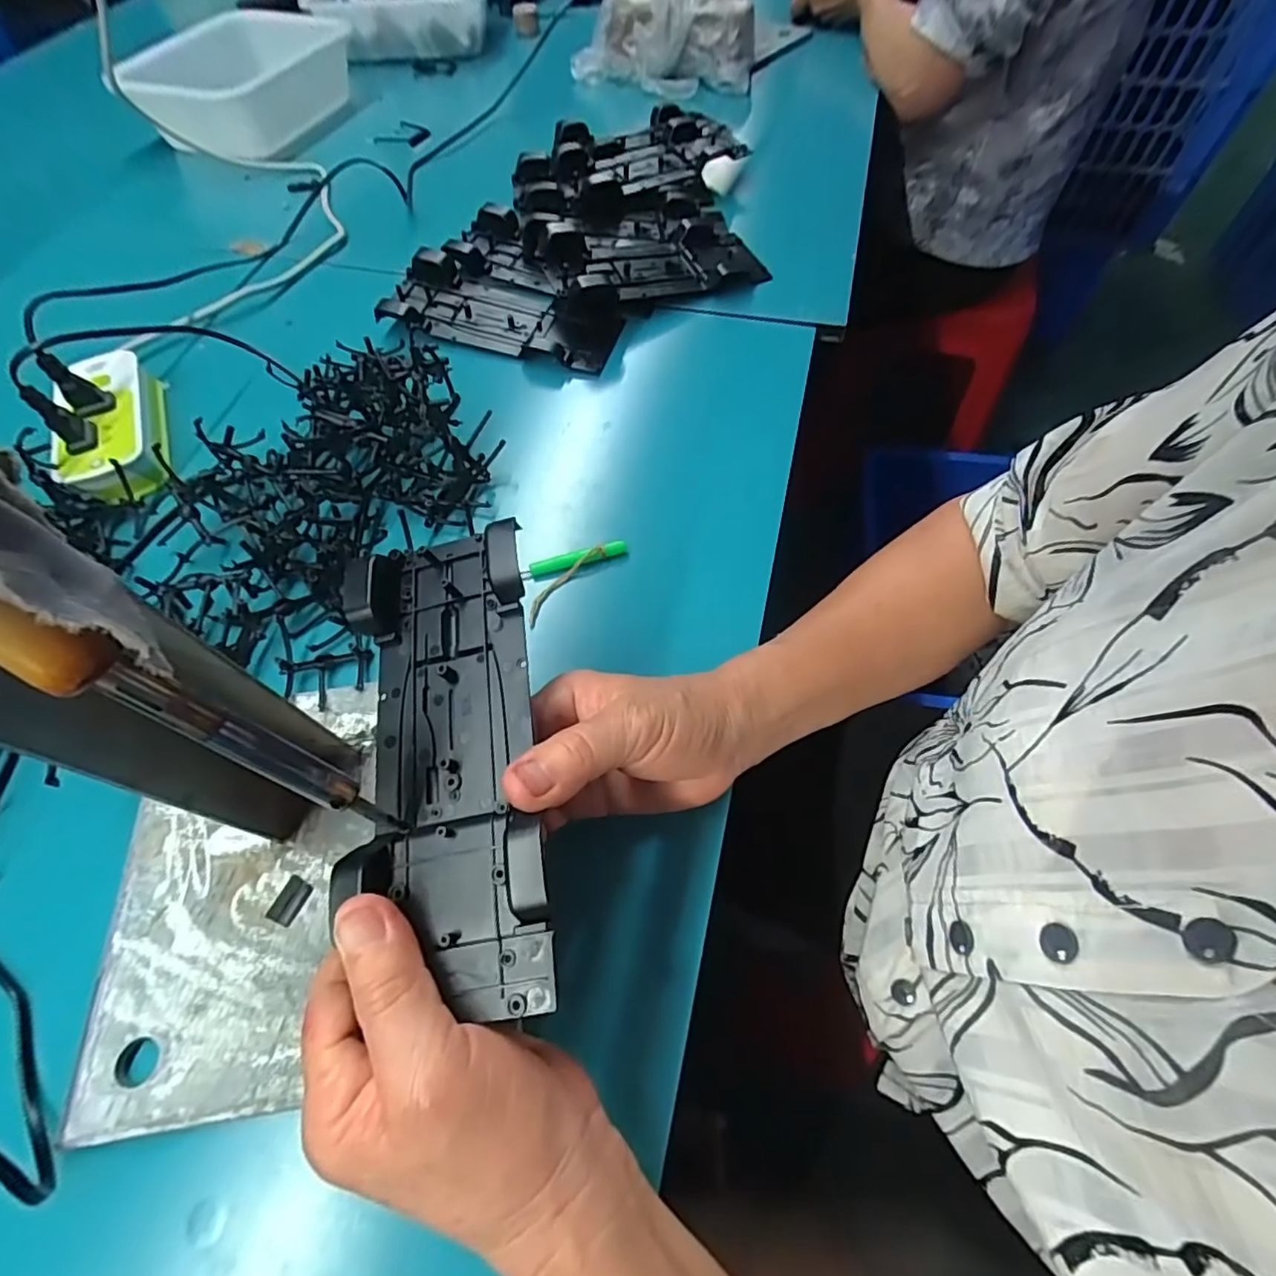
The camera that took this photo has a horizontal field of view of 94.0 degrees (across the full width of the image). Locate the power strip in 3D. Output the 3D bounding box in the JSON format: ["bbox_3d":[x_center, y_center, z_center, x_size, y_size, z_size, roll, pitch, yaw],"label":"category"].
[{"bbox_3d":[-0.387,-0.160,0.437,0.057,0.028,0.134,-19,63,-9],"label":"power strip"}]

